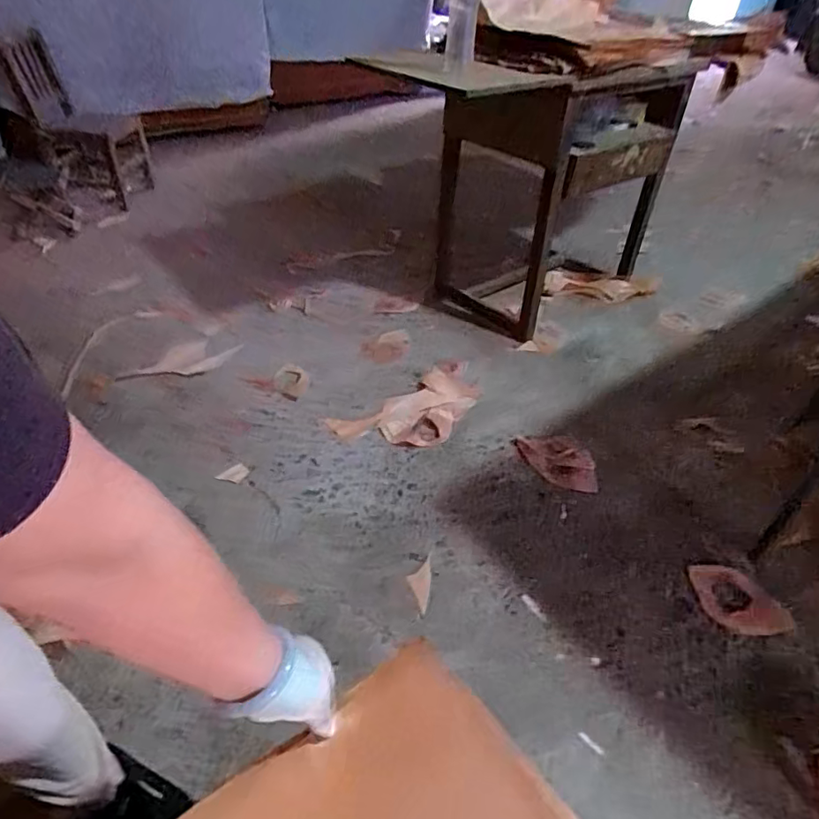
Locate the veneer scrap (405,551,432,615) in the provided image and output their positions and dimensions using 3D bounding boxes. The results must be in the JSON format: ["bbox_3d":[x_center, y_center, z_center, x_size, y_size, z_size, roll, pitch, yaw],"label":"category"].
[{"bbox_3d":[0.017,0.324,1.040,0.044,0.008,0.128,8,39,6],"label":"veneer scrap"}]

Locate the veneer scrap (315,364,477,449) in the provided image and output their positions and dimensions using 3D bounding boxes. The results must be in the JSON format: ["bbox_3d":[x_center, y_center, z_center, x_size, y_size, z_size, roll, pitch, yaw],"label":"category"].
[{"bbox_3d":[0.025,0.001,1.426,0.441,0.031,0.233,-24,46,-29],"label":"veneer scrap"}]

